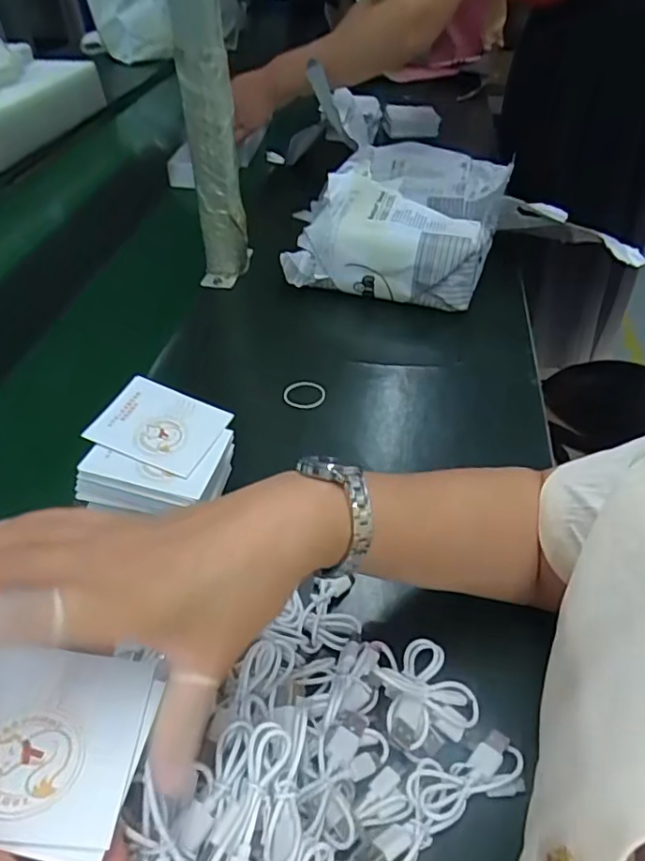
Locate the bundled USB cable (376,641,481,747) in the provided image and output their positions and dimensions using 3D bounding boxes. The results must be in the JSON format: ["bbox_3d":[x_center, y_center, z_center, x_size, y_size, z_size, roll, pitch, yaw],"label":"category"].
[{"bbox_3d":[0.060,0.153,0.339,0.057,0.026,0.058,1,45,-1],"label":"bundled USB cable"}]

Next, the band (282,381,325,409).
[{"bbox_3d":[-0.017,-0.035,0.556,0.041,0.005,0.034,-2,45,-4],"label":"band"}]

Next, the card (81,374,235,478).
[{"bbox_3d":[-0.127,-0.005,0.445,0.089,0.004,0.073,22,51,9],"label":"card"}]

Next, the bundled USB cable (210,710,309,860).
[{"bbox_3d":[-0.026,0.164,0.247,0.034,0.013,0.080,6,45,5],"label":"bundled USB cable"}]

